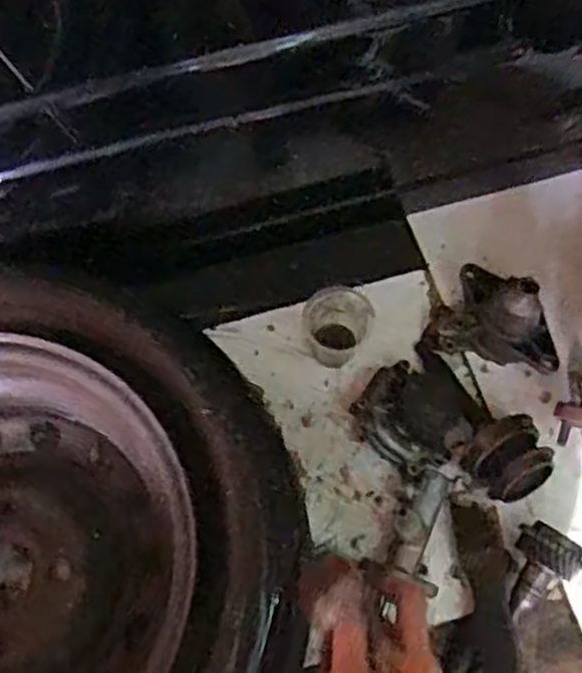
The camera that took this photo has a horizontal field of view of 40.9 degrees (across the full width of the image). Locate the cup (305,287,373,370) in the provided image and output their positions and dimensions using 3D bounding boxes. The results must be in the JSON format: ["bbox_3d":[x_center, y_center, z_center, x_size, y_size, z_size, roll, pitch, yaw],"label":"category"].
[{"bbox_3d":[0.047,-0.015,0.822,0.064,0.082,0.063,0,65,1],"label":"cup"}]

